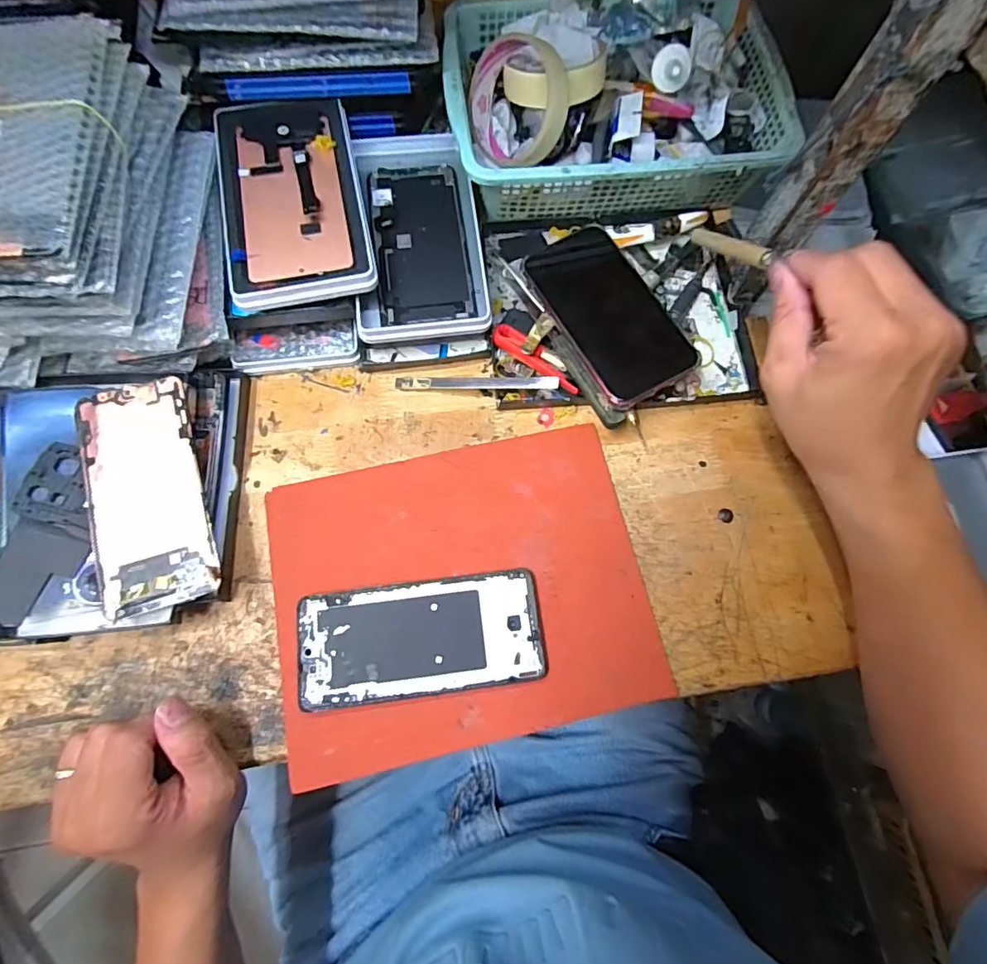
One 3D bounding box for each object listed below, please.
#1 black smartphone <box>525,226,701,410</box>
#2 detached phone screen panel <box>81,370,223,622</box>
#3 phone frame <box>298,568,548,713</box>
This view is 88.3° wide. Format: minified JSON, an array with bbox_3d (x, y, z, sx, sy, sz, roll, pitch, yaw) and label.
[{"bbox_3d":[0.086,-0.132,0.389,0.073,0.011,0.153,-28,74,-5],"label":"black smartphone"},{"bbox_3d":[-0.231,0.007,0.341,0.068,0.008,0.154,-16,78,-13],"label":"detached phone screen panel"},{"bbox_3d":[-0.047,0.102,0.338,0.155,0.009,0.072,-7,72,-3],"label":"phone frame"}]

